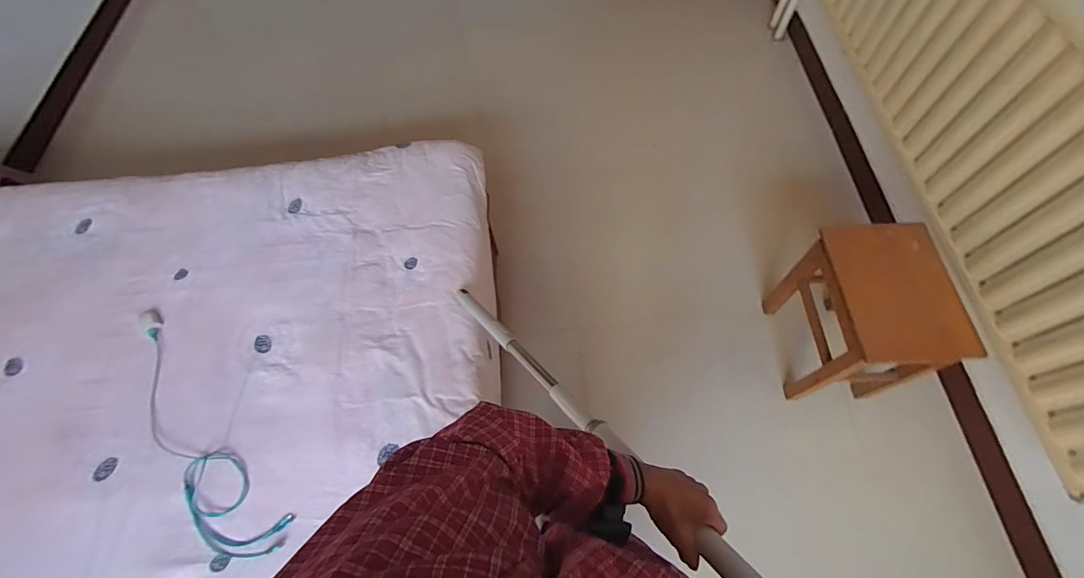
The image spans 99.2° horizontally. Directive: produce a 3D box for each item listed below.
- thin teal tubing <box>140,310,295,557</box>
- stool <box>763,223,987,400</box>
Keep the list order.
[{"bbox_3d":[-0.682,0.271,0.888,0.132,0.059,0.580,-42,69,-15],"label":"thin teal tubing"},{"bbox_3d":[0.822,0.063,1.236,0.234,0.389,0.363,-6,64,1],"label":"stool"}]

